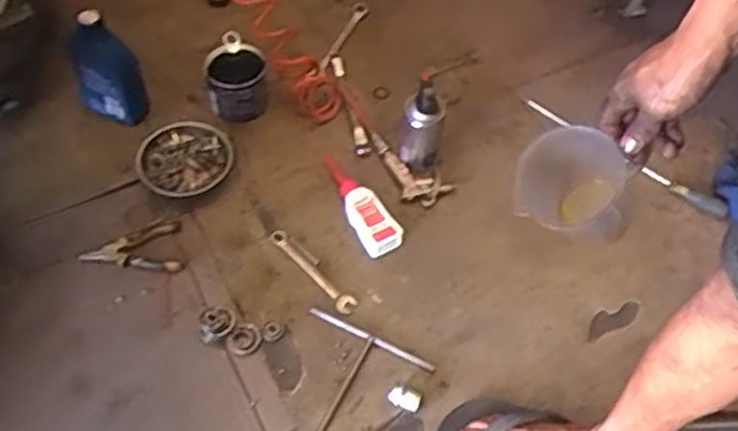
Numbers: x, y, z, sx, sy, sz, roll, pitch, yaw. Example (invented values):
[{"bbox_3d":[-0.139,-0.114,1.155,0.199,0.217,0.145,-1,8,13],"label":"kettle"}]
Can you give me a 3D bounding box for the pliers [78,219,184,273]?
[{"bbox_3d":[-0.381,0.045,1.213,0.167,0.007,0.094,8,55,3],"label":"pliers"}]

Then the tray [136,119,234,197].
[{"bbox_3d":[-0.326,-0.106,1.308,0.159,0.026,0.175,-5,53,-5],"label":"tray"}]

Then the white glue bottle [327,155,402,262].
[{"bbox_3d":[-0.022,-0.024,1.227,0.062,0.045,0.214,-26,58,-20],"label":"white glue bottle"}]

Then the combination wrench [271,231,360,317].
[{"bbox_3d":[-0.092,0.085,1.174,0.031,0.005,0.196,-35,62,-25],"label":"combination wrench"}]

